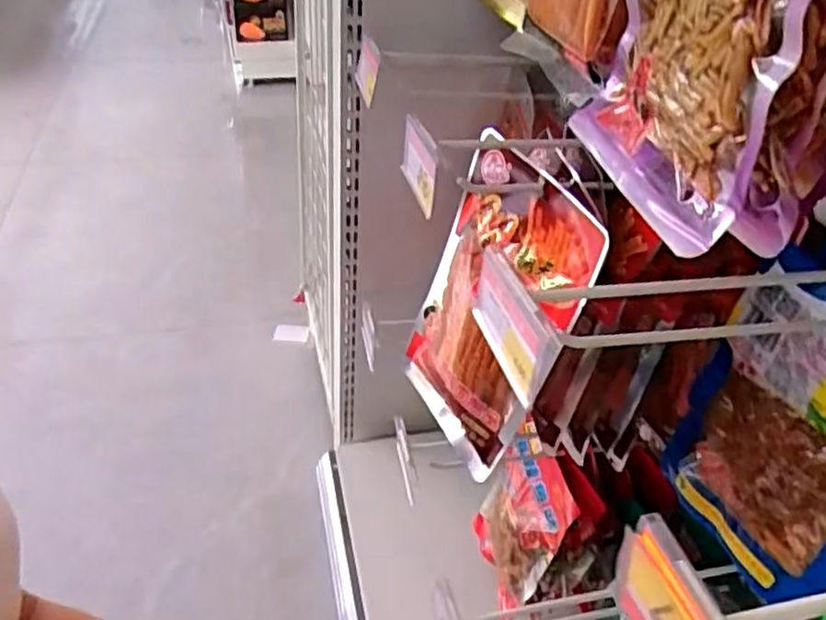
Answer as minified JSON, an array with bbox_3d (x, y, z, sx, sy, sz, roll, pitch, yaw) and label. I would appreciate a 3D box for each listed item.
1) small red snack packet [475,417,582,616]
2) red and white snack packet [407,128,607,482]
[{"bbox_3d":[0.121,0.249,0.794,0.042,0.253,0.146,-1,51,-22],"label":"small red snack packet"},{"bbox_3d":[0.063,0.004,0.586,0.023,0.264,0.158,-12,49,-35],"label":"red and white snack packet"}]

